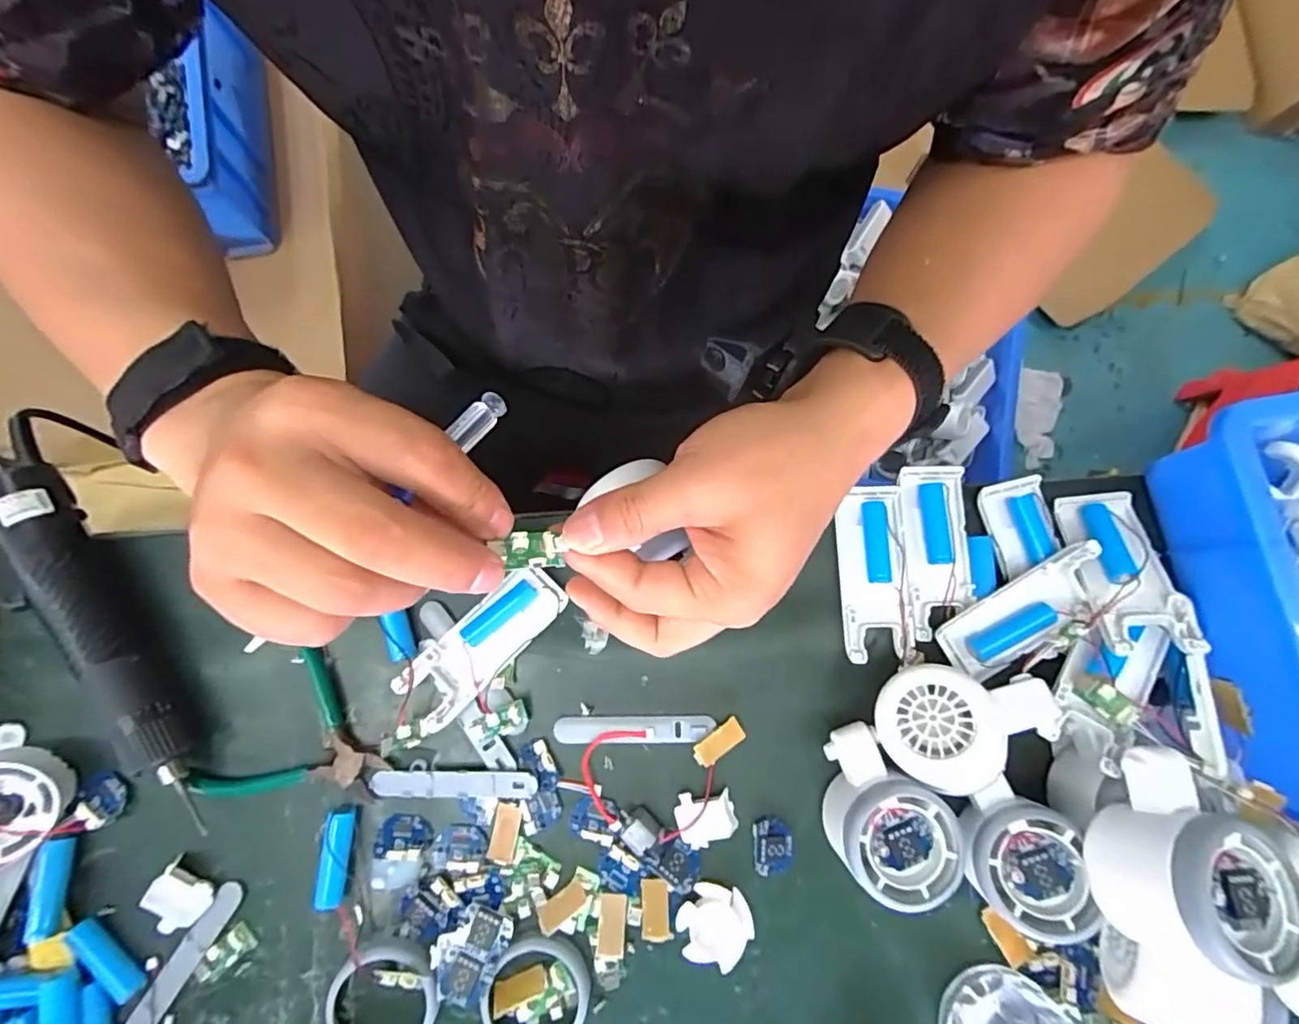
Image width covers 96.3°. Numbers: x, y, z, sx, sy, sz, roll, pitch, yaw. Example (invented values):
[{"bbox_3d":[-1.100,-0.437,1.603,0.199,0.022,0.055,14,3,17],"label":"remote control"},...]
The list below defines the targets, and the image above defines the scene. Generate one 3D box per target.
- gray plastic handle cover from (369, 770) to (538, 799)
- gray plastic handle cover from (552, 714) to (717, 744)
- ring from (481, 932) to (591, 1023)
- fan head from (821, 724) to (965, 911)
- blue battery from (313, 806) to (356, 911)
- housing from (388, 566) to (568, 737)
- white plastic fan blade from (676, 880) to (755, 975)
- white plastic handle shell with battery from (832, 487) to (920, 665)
[{"bbox_3d":[-0.113,0.157,0.336,0.094,0.009,0.015,1,79,-1],"label":"gray plastic handle cover"},{"bbox_3d":[-0.009,0.129,0.345,0.093,0.005,0.016,-1,79,-1],"label":"gray plastic handle cover"},{"bbox_3d":[-0.062,0.264,0.318,0.056,0.010,0.056,0,79,-1],"label":"ring"},{"bbox_3d":[0.120,0.164,0.317,0.056,0.053,0.081,-40,82,-7],"label":"fan head"},{"bbox_3d":[-0.178,0.194,0.330,0.016,0.015,0.050,5,79,0],"label":"blue battery"},{"bbox_3d":[-0.098,0.077,0.347,0.104,0.022,0.039,-44,83,-8],"label":"housing"},{"bbox_3d":[0.036,0.229,0.324,0.040,0.012,0.038,16,80,2],"label":"white plastic fan blade"},{"bbox_3d":[0.137,0.036,0.355,0.039,0.013,0.105,-1,79,-1],"label":"white plastic handle shell with battery"}]

